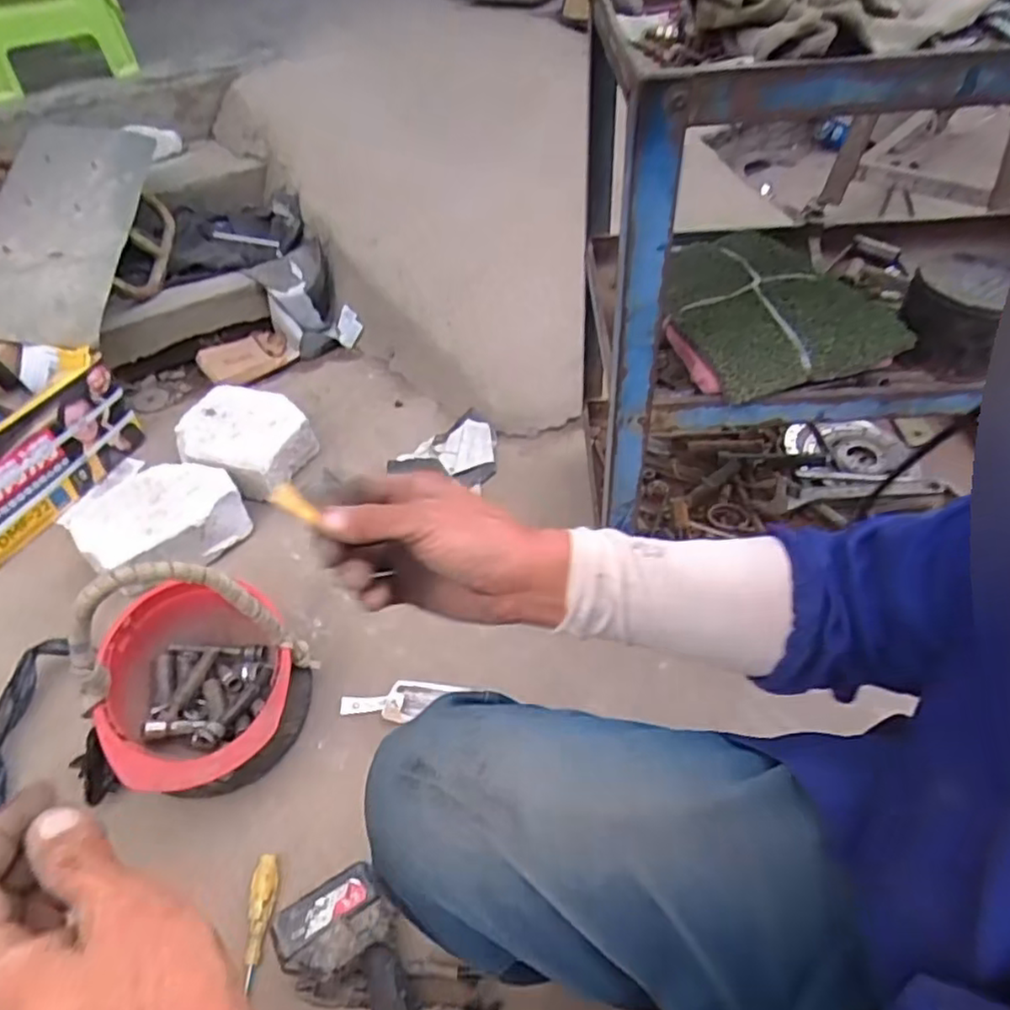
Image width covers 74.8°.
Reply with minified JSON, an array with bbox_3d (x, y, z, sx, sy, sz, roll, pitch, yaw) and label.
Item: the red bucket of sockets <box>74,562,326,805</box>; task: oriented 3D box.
[{"bbox_3d":[-0.385,0.186,0.802,0.228,0.326,0.277,-31,51,-25],"label":"red bucket of sockets"}]

